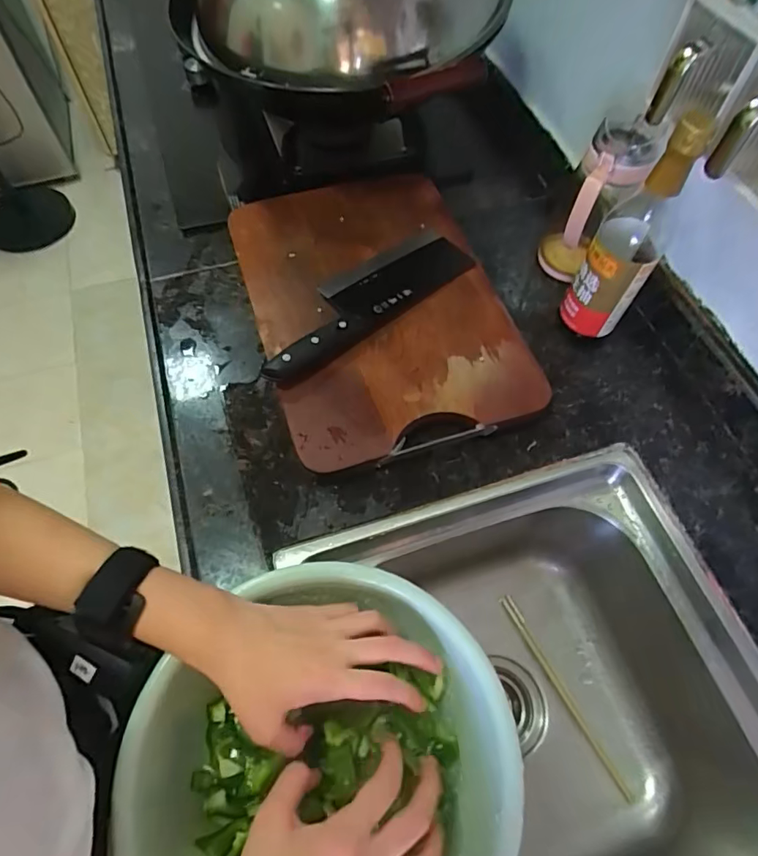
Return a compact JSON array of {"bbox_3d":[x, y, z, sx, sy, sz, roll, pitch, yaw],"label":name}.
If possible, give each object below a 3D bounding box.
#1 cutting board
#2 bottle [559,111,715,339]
[{"bbox_3d":[-0.007,-0.149,0.580,0.263,0.021,0.373,-16,65,-10],"label":"cutting board"},{"bbox_3d":[0.250,-0.184,0.509,0.061,0.243,0.067,28,64,12],"label":"bottle"}]

